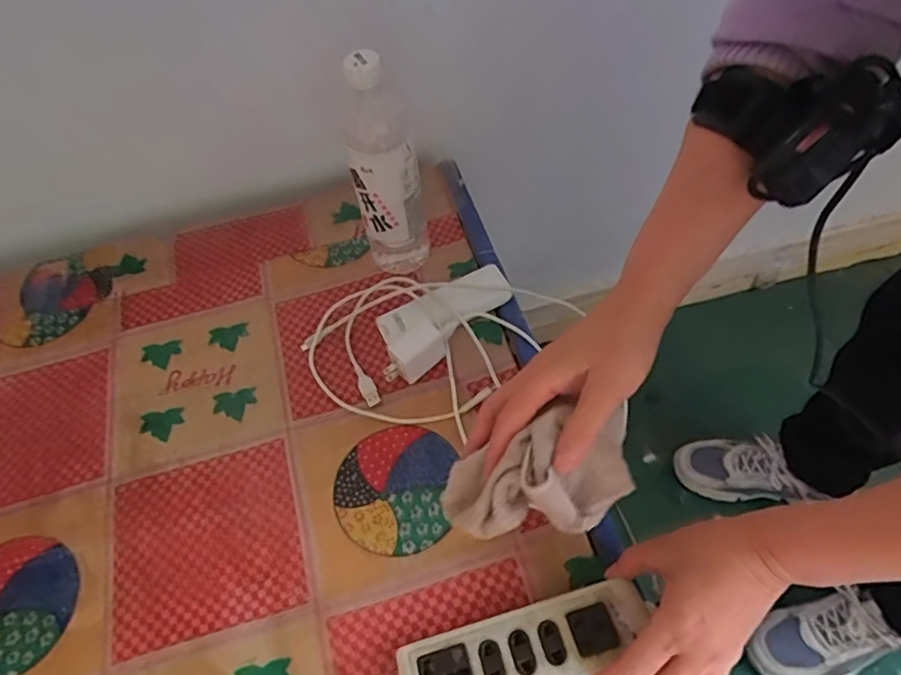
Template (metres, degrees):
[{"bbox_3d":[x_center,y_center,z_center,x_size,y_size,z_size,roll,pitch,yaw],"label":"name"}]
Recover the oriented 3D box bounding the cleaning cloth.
[{"bbox_3d":[0.050,0.093,0.388,0.131,0.055,0.066,-21,54,18],"label":"cleaning cloth"}]

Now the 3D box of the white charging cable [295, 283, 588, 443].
[{"bbox_3d":[-0.018,0.007,0.562,0.241,0.029,0.163,10,58,11],"label":"white charging cable"}]

